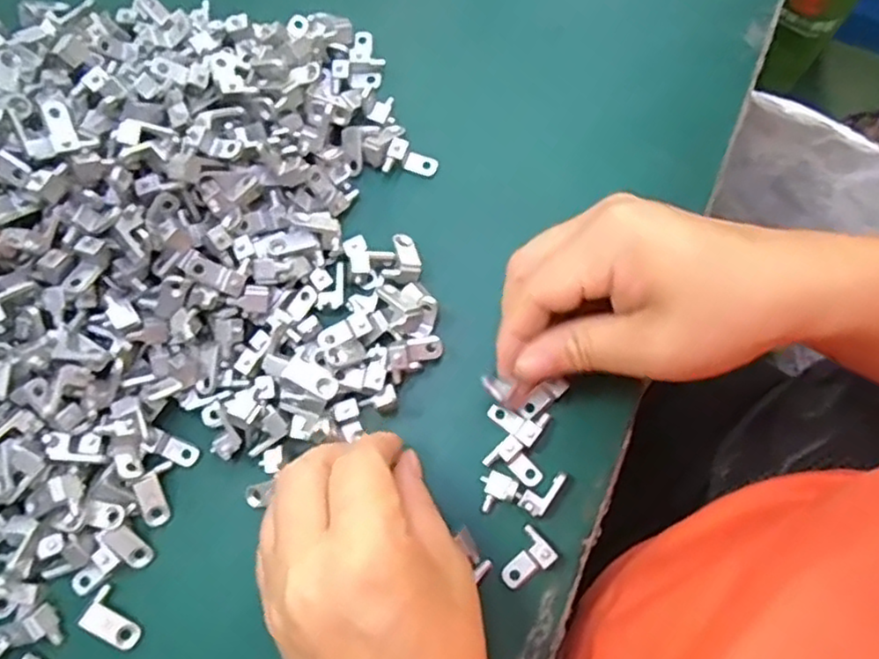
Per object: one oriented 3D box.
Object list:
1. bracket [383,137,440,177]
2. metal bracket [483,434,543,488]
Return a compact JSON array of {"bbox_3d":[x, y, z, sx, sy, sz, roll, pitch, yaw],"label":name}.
[{"bbox_3d":[-0.013,-0.080,0.320,0.025,0.007,0.015,18,76,-21],"label":"bracket"},{"bbox_3d":[0.033,0.058,0.288,0.024,0.006,0.016,43,79,-9],"label":"metal bracket"}]

